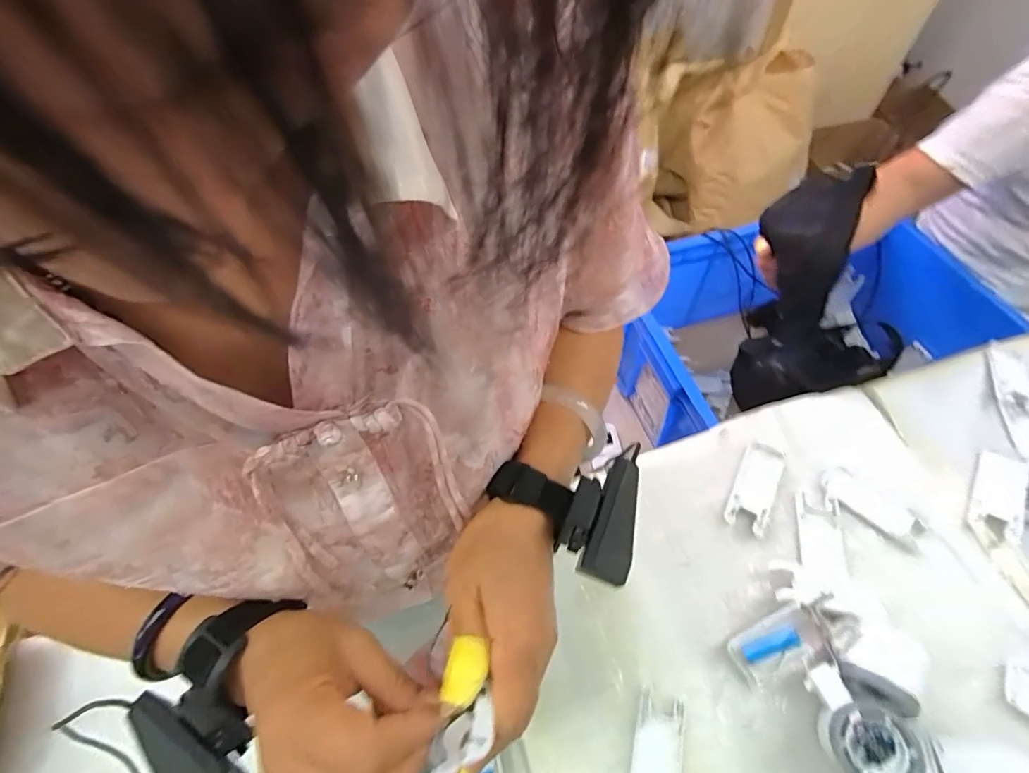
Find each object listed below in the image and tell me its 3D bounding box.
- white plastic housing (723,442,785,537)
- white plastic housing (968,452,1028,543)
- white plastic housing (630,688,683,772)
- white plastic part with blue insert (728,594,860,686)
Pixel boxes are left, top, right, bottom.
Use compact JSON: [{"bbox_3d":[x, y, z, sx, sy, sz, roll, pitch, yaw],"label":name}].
[{"bbox_3d":[0.262,0.108,0.513,0.041,0.007,0.099,23,62,17],"label":"white plastic housing"},{"bbox_3d":[0.509,0.110,0.496,0.045,0.009,0.099,29,64,20],"label":"white plastic housing"},{"bbox_3d":[0.117,0.313,0.390,0.040,0.006,0.099,11,59,10],"label":"white plastic housing"},{"bbox_3d":[0.245,0.223,0.418,0.104,0.025,0.047,-29,59,8],"label":"white plastic part with blue insert"}]

